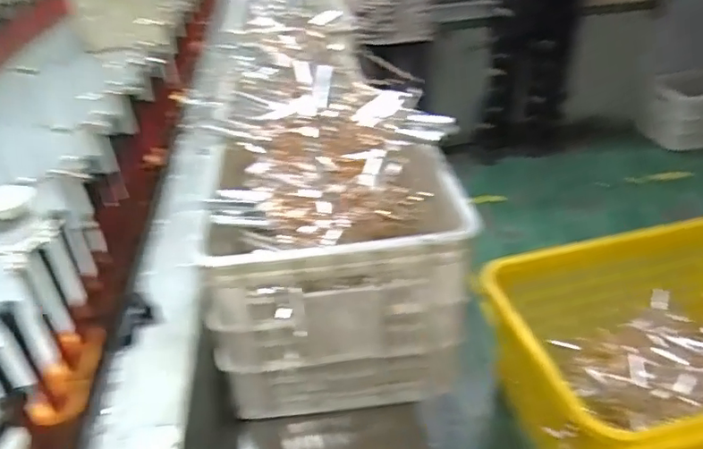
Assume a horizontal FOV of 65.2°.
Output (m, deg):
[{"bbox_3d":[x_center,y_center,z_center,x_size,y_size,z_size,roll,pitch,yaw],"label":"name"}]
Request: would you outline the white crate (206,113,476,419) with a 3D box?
[{"bbox_3d":[-0.021,0.061,0.881,0.364,0.301,0.355,-4,34,2],"label":"white crate"}]

